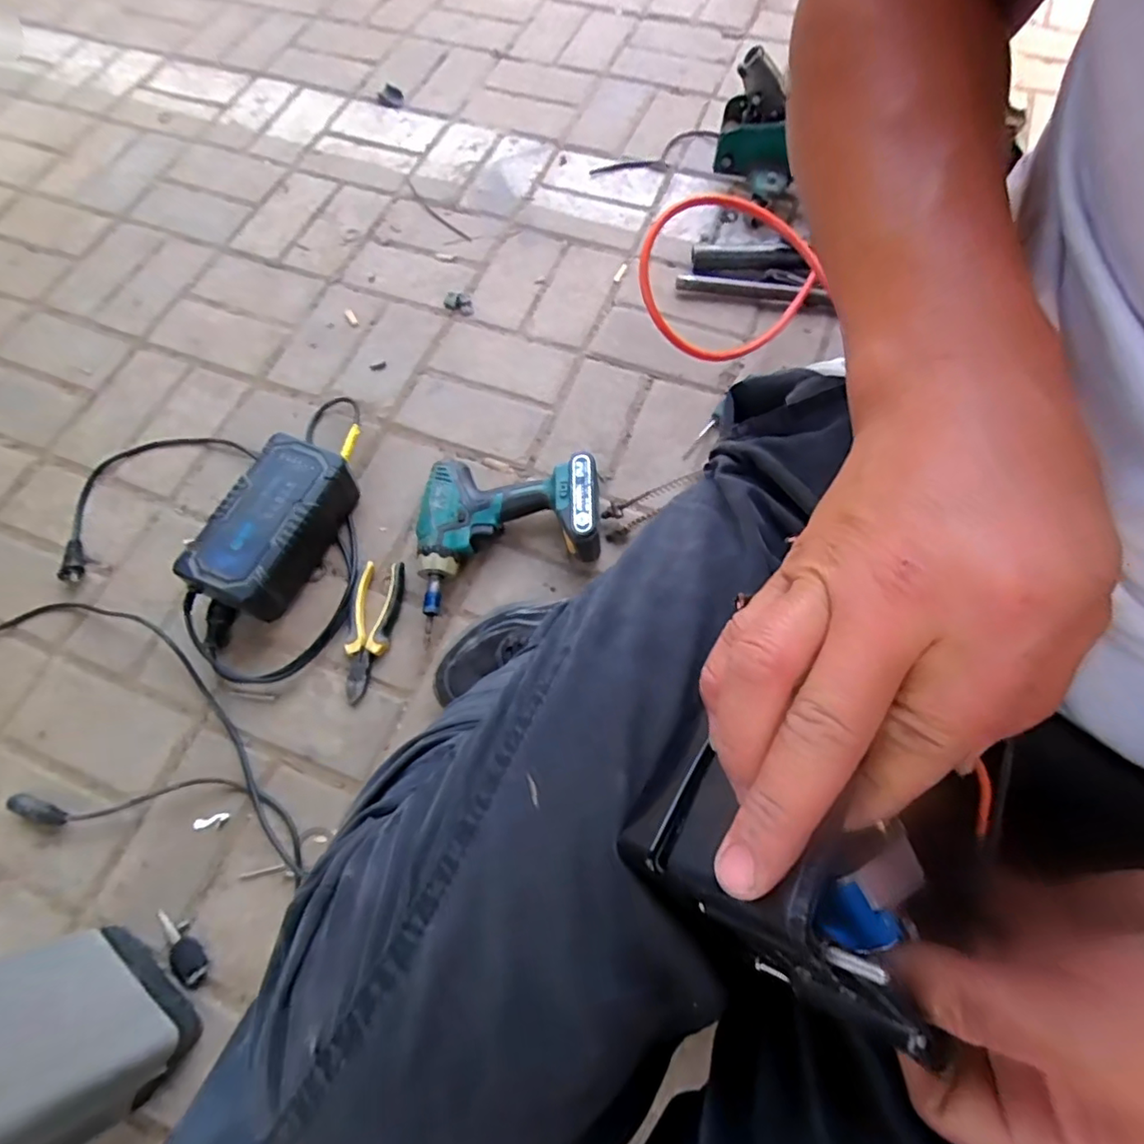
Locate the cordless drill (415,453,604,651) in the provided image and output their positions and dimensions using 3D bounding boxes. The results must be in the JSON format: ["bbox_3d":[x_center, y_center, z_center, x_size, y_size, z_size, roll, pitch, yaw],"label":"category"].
[{"bbox_3d":[-0.072,-0.042,0.658,0.204,0.075,0.183,0,69,1],"label":"cordless drill"}]

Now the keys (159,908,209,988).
[{"bbox_3d":[-0.364,0.348,0.546,0.028,0.009,0.075,-37,71,-13],"label":"keys"}]

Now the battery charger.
[{"bbox_3d":[-0.332,-0.048,0.667,0.101,0.086,0.196,23,71,10],"label":"battery charger"}]

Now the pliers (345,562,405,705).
[{"bbox_3d":[-0.222,0.064,0.654,0.048,0.017,0.157,5,67,4],"label":"pliers"}]

